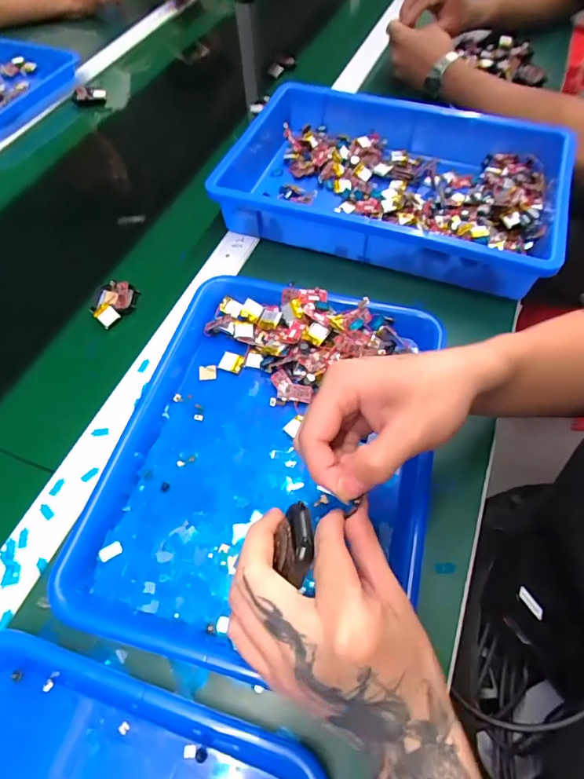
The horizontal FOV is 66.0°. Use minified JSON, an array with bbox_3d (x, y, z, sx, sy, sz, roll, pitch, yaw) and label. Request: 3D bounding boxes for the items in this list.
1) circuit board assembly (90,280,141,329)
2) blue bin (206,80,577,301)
[{"bbox_3d":[-0.194,-0.093,0.484,0.048,0.018,0.054,2,59,1],"label":"circuit board assembly"},{"bbox_3d":[0.110,-0.252,0.552,0.395,0.079,0.251,18,60,10],"label":"blue bin"}]

